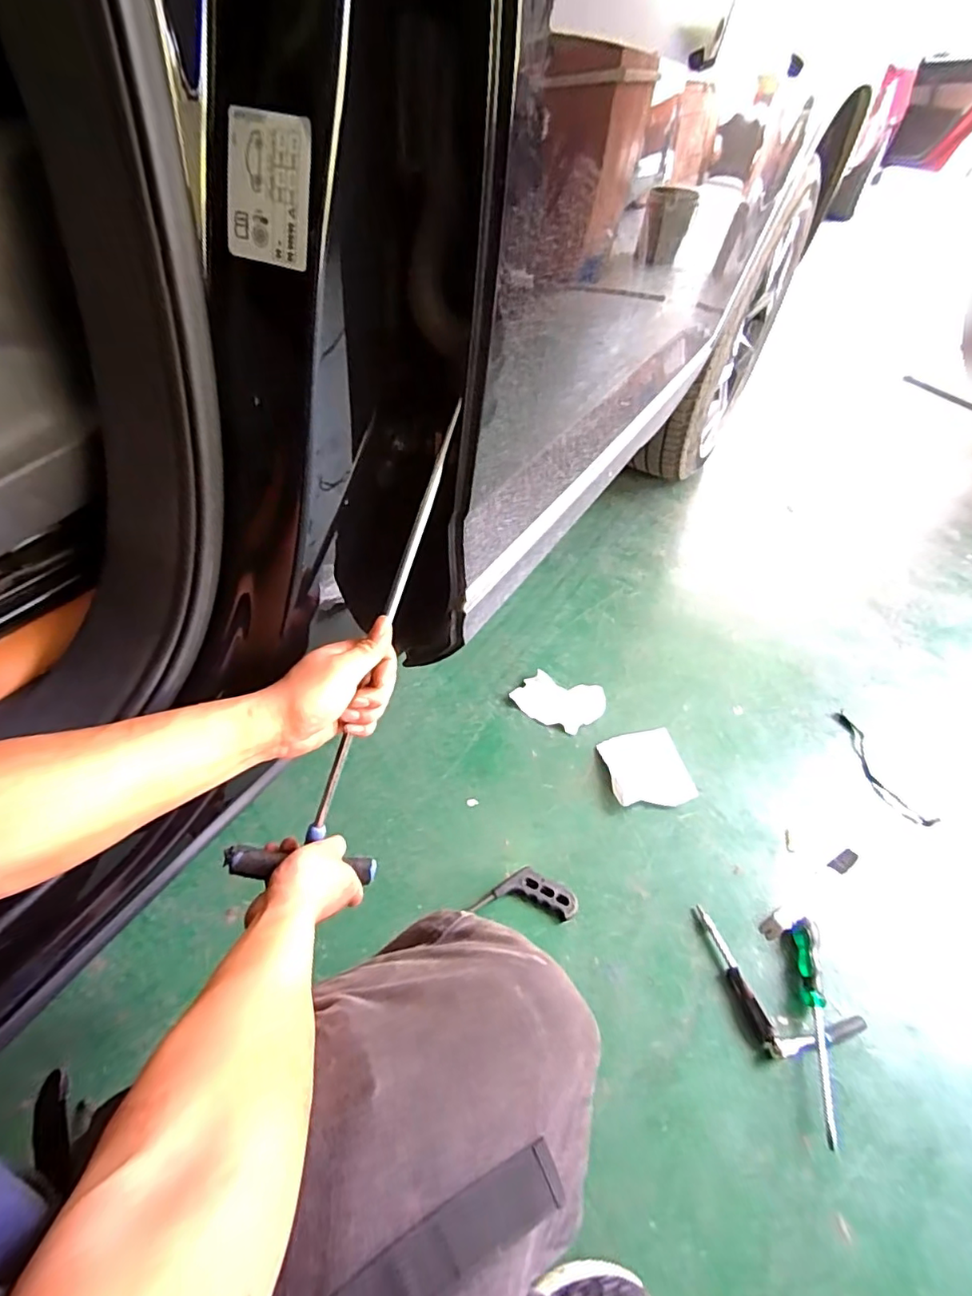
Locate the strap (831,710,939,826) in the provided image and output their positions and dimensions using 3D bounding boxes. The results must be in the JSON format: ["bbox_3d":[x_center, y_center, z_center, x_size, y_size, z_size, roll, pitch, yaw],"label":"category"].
[{"bbox_3d":[0.723,0.221,1.042,0.073,0.006,0.242,-11,51,-16],"label":"strap"}]

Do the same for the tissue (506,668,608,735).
[{"bbox_3d":[0.140,0.100,1.072,0.164,0.020,0.117,21,49,12],"label":"tissue"}]

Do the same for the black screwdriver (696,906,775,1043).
[{"bbox_3d":[0.345,0.451,0.787,0.018,0.027,0.173,-8,50,-13],"label":"black screwdriver"}]

